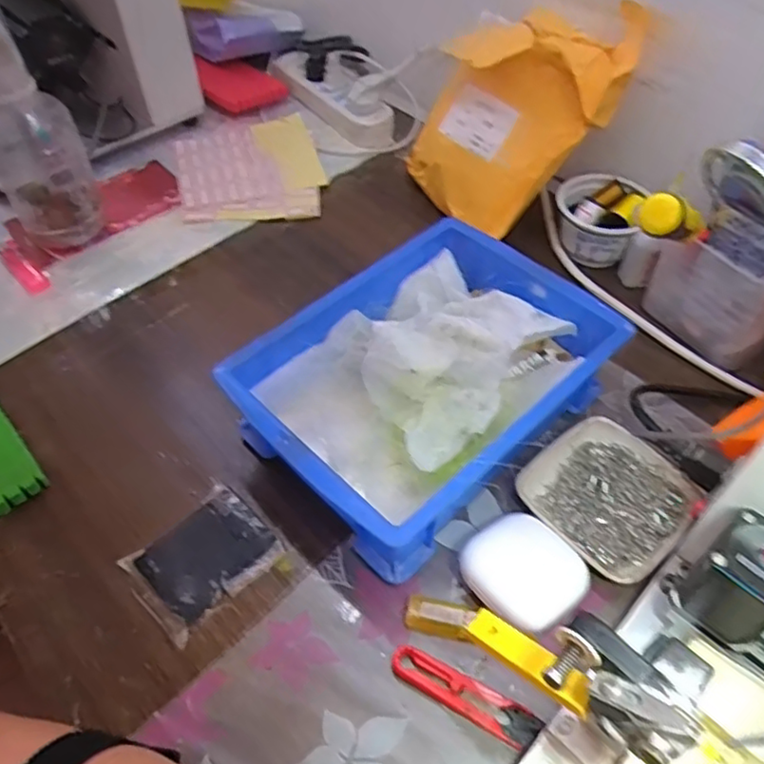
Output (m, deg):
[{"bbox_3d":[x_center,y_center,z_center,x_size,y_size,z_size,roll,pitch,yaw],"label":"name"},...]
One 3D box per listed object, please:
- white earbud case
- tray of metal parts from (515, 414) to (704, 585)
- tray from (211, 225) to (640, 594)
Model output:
[{"bbox_3d":[0.087,0.117,0.396,0.060,0.023,0.066,-32,58,-22],"label":"white earbud case"},{"bbox_3d":[0.153,0.076,0.433,0.101,0.018,0.097,-35,59,-24],"label":"tray of metal parts"},{"bbox_3d":[0.036,-0.005,0.467,0.254,0.071,0.173,-37,59,-25],"label":"tray"}]

